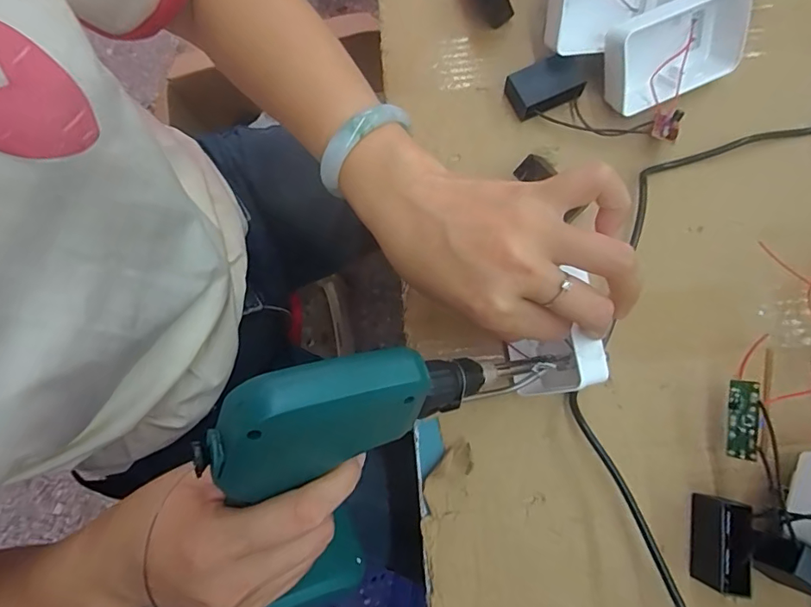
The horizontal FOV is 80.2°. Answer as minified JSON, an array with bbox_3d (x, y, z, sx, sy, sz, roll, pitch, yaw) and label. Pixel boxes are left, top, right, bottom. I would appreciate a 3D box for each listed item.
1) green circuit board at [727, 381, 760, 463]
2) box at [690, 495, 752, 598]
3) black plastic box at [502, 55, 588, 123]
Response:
[{"bbox_3d":[0.195,0.067,0.279,0.004,0.015,0.044,15,81,-38],"label":"green circuit board"},{"bbox_3d":[0.180,0.138,0.277,0.018,0.029,0.048,8,79,3],"label":"box"},{"bbox_3d":[0.098,-0.154,0.342,0.048,0.019,0.031,-25,79,-3],"label":"black plastic box"}]

